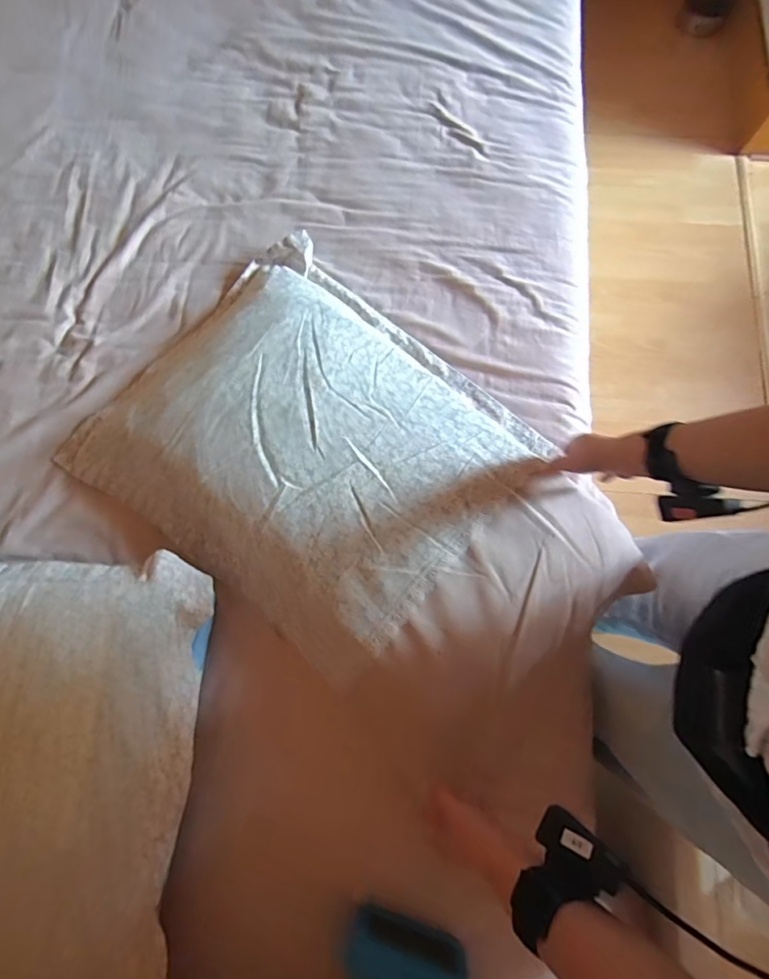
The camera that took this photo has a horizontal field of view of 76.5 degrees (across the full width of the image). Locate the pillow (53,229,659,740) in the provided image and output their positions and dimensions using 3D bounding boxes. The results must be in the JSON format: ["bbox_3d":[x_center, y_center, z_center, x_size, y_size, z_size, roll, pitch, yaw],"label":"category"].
[{"bbox_3d":[-0.052,-0.016,0.700,0.736,0.098,0.484,41,82,7],"label":"pillow"}]

